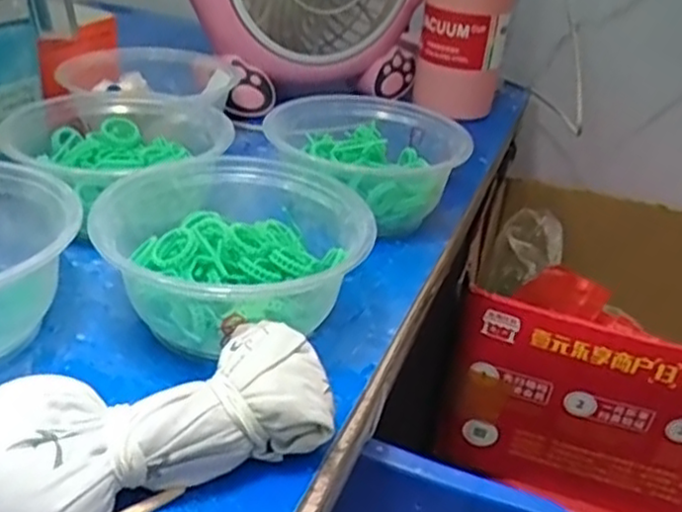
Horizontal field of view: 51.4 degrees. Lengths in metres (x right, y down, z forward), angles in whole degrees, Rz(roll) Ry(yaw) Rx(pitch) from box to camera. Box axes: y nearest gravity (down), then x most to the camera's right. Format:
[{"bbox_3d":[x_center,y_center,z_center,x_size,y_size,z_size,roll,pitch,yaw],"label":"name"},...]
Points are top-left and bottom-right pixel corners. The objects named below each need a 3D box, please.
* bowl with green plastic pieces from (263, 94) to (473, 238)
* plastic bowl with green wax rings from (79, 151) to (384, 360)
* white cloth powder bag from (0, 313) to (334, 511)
[{"bbox_3d":[0.012,-0.066,0.488,0.132,0.063,0.118,-9,35,-25],"label":"bowl with green plastic pieces"},{"bbox_3d":[-0.053,-0.001,0.372,0.127,0.061,0.124,5,31,-3],"label":"plastic bowl with green wax rings"},{"bbox_3d":[-0.073,0.068,0.271,0.136,0.044,0.060,-15,38,-32],"label":"white cloth powder bag"}]

